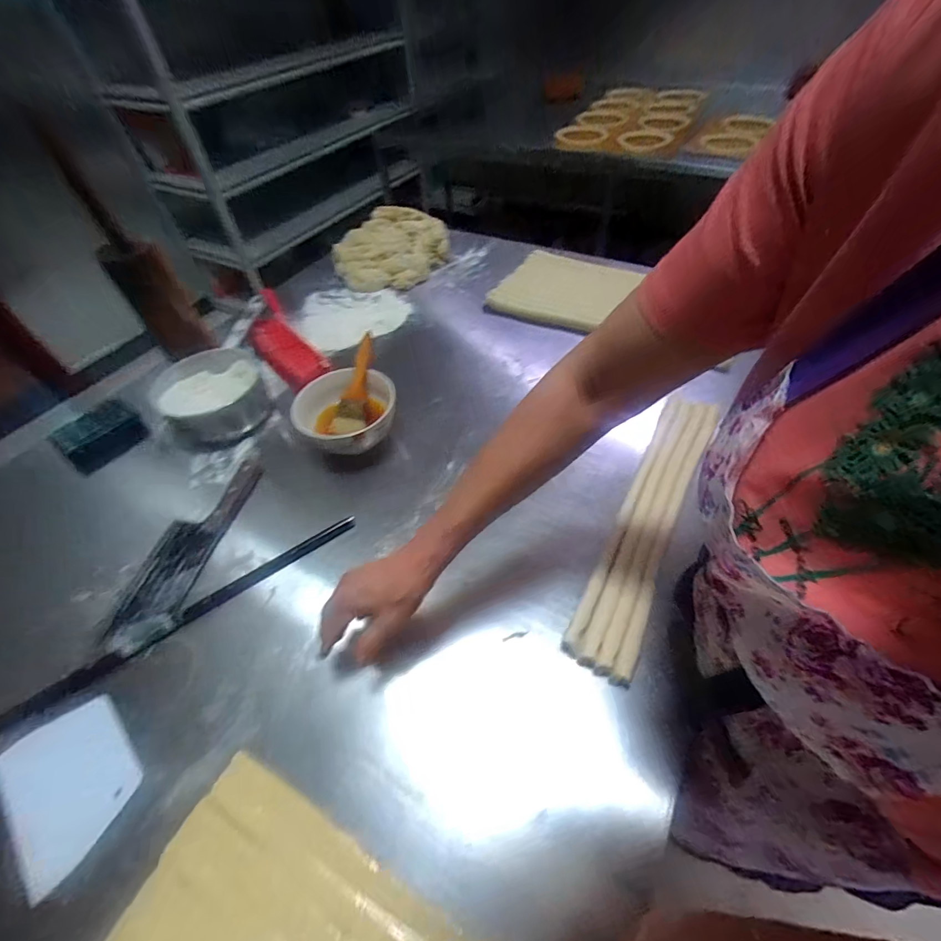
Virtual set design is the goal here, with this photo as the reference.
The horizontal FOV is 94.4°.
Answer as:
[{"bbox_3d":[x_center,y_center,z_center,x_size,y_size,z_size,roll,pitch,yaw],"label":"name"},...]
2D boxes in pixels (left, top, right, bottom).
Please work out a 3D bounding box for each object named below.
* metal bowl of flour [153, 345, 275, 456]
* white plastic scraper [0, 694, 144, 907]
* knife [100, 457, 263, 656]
[{"bbox_3d":[-0.427,-0.114,0.725,0.163,0.100,0.135,-24,54,-14],"label":"metal bowl of flour"},{"bbox_3d":[-0.402,0.310,0.438,0.144,0.004,0.109,38,64,24],"label":"white plastic scraper"},{"bbox_3d":[-0.384,0.098,0.588,0.091,0.025,0.277,6,51,7],"label":"knife"}]

